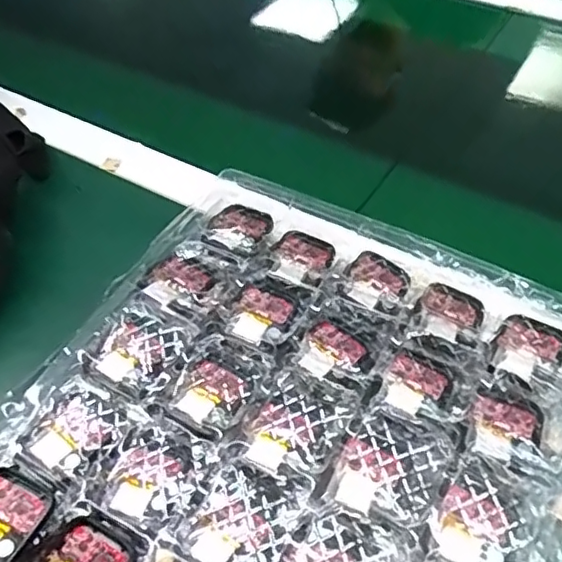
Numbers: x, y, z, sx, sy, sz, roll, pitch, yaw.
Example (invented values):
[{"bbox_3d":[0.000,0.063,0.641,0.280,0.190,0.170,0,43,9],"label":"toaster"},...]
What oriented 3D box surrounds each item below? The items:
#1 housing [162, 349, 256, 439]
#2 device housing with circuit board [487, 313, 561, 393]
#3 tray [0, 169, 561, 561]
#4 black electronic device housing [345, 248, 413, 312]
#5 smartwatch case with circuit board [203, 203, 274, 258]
[{"bbox_3d":[-0.037,0.060,0.318,0.040,0.007,0.043,25,55,21],"label":"housing"},{"bbox_3d":[0.137,0.038,0.333,0.035,0.005,0.048,30,57,24],"label":"device housing with circuit board"},{"bbox_3d":[0.007,0.071,0.304,0.260,0.021,0.282,22,53,20],"label":"tray"},{"bbox_3d":[0.058,0.000,0.366,0.036,0.007,0.037,27,55,24],"label":"black electronic device housing"},{"bbox_3d":[-0.028,-0.035,0.399,0.037,0.007,0.046,22,54,19],"label":"smartwatch case with circuit board"}]

